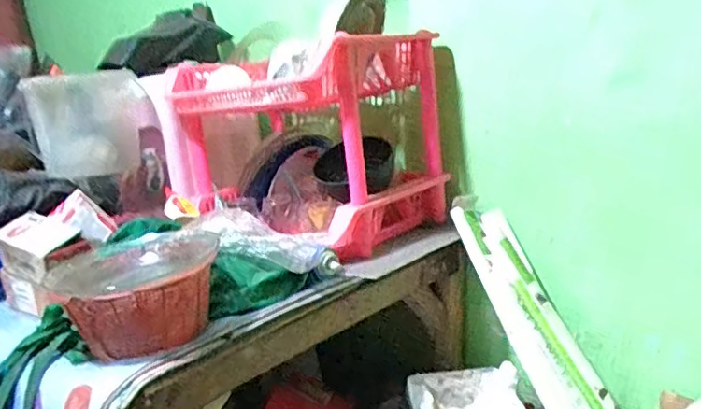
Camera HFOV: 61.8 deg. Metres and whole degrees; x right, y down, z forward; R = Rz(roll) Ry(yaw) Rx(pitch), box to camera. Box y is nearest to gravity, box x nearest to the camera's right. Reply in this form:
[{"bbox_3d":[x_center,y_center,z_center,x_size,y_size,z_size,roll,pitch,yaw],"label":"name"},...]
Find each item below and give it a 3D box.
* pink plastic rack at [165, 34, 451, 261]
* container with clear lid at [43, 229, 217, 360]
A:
[{"bbox_3d":[-0.092,-0.112,1.129,0.462,0.335,0.359,2,14,42],"label":"pink plastic rack"},{"bbox_3d":[-0.268,0.116,0.758,0.191,0.110,0.215,-16,14,-41],"label":"container with clear lid"}]

